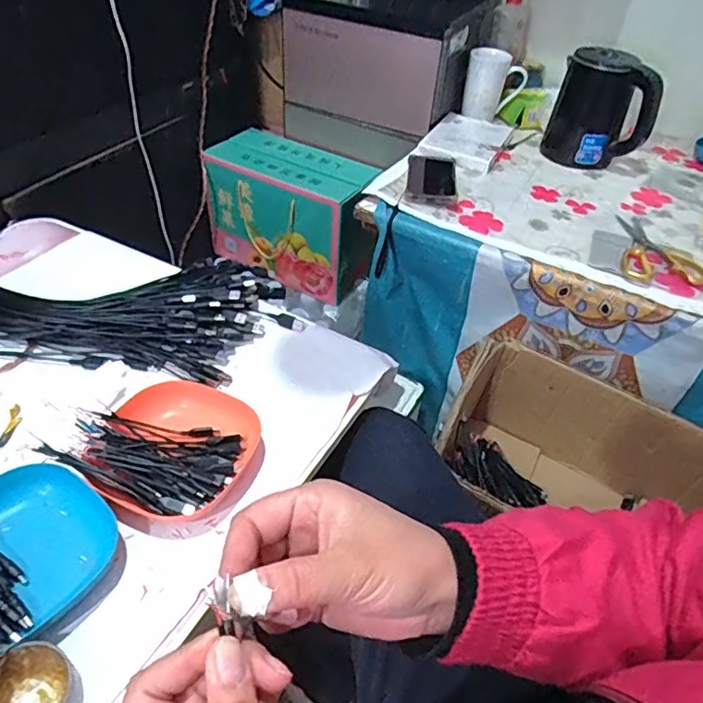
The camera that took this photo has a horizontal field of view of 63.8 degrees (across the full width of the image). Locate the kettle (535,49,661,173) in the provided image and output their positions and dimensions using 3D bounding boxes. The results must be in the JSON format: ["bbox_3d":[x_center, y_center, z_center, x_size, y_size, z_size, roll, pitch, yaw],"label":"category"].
[{"bbox_3d":[0.434,-0.418,0.979,0.173,0.171,0.123,23,47,17],"label":"kettle"}]

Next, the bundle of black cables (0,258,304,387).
[{"bbox_3d":[-0.318,-0.080,0.671,0.502,0.053,0.222,8,44,2],"label":"bundle of black cables"}]

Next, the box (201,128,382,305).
[{"bbox_3d":[-0.122,-0.285,1.175,0.326,0.232,0.156,22,46,17],"label":"box"}]

